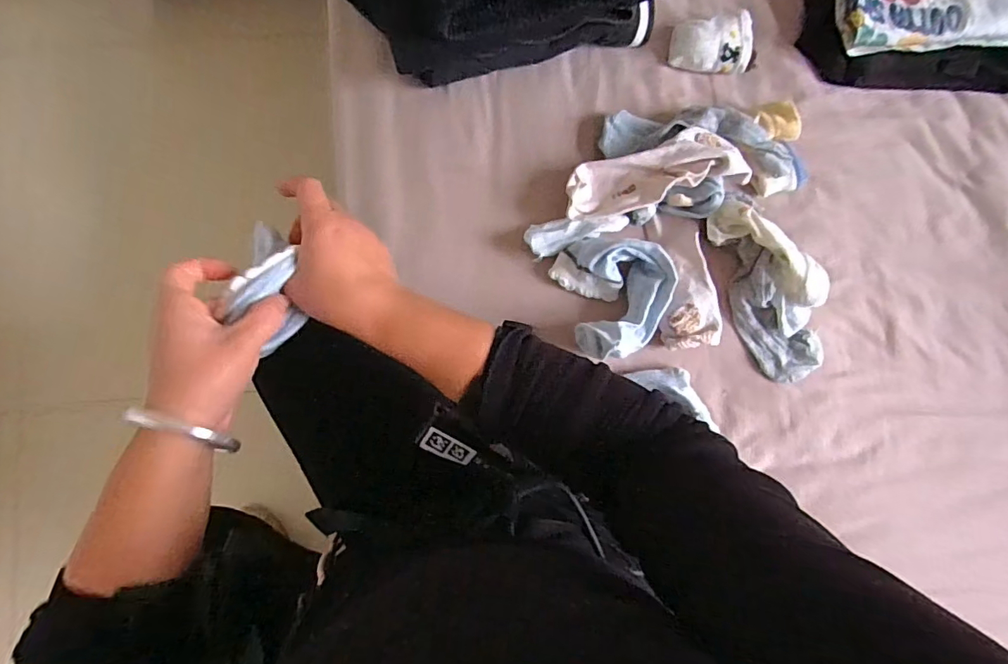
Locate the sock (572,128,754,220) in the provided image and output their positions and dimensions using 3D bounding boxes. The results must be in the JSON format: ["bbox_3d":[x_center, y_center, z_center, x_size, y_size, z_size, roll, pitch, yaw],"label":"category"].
[{"bbox_3d":[0.155,-0.166,0.516,0.184,0.031,0.060,-16,84,3],"label":"sock"}]

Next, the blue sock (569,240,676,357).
[{"bbox_3d":[0.122,-0.037,0.508,0.097,0.043,0.121,-5,84,-1],"label":"blue sock"}]

